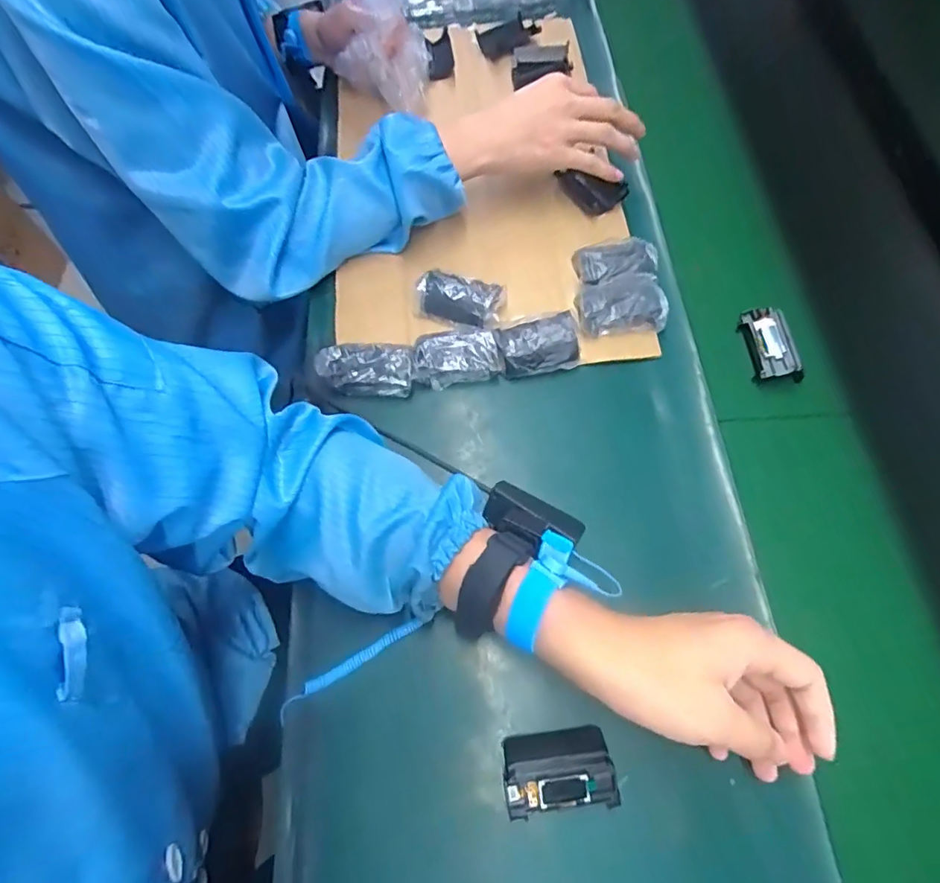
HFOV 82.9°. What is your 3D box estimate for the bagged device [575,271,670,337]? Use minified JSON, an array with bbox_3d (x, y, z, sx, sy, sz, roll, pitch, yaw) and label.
[{"bbox_3d":[0.140,-0.126,0.489,0.080,0.024,0.055,-5,67,-4],"label":"bagged device"}]

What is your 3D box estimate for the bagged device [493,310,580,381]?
[{"bbox_3d":[0.059,-0.086,0.476,0.068,0.034,0.047,-10,68,-6],"label":"bagged device"}]

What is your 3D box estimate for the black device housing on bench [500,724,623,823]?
[{"bbox_3d":[0.059,0.219,0.354,0.074,0.030,0.048,-8,68,-5],"label":"black device housing on bench"}]

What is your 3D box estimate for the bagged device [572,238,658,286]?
[{"bbox_3d":[0.139,-0.170,0.509,0.078,0.021,0.045,-12,68,-6],"label":"bagged device"}]

